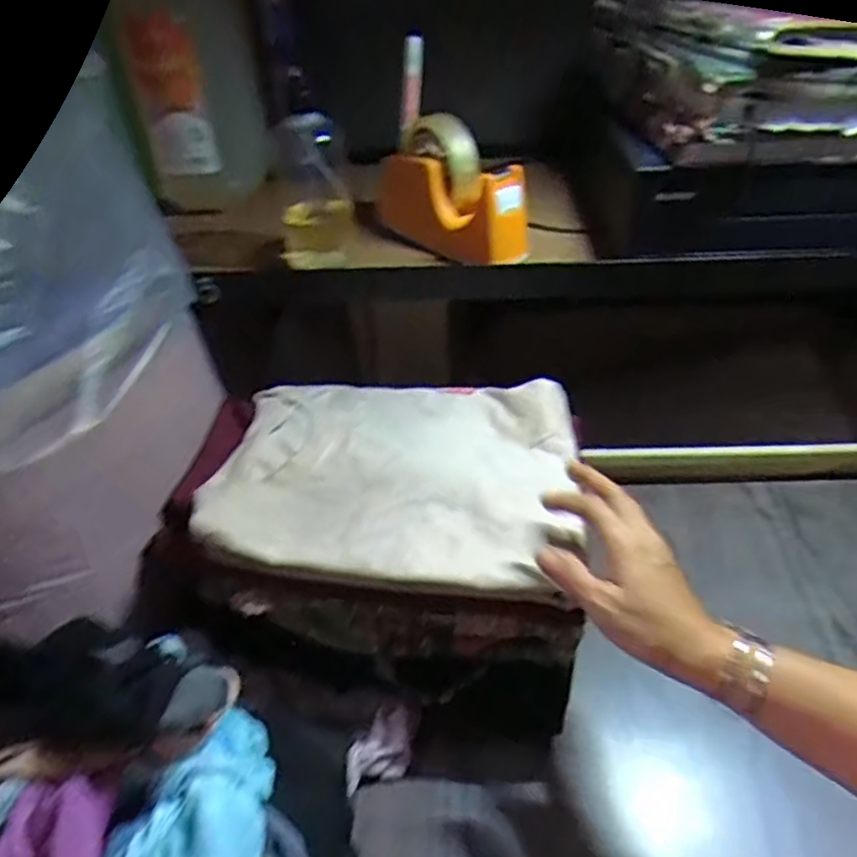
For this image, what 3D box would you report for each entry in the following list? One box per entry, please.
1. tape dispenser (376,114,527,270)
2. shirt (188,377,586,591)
[{"bbox_3d":[0.015,-0.252,0.691,0.053,0.130,0.197,-32,46,-31],"label":"tape dispenser"},{"bbox_3d":[-0.021,0.026,0.583,0.290,0.050,0.241,2,38,8],"label":"shirt"}]

